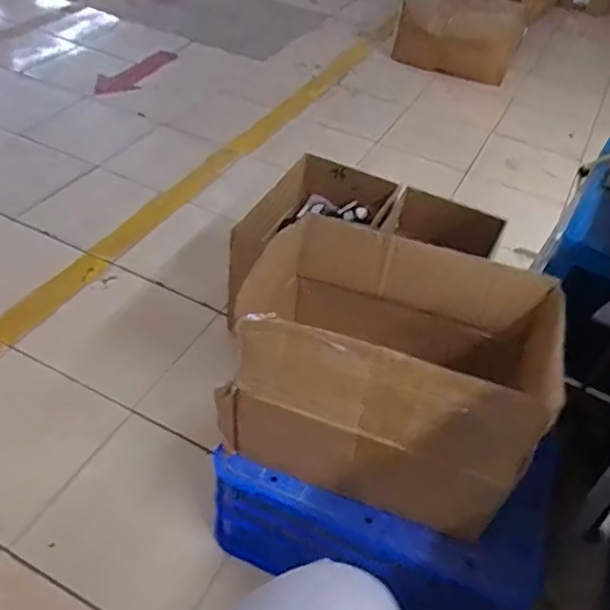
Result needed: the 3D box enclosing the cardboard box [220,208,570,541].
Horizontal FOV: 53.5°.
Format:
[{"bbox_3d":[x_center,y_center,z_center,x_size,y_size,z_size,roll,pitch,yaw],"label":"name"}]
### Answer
[{"bbox_3d":[0.138,0.104,1.033,0.473,0.308,0.329,17,45,11],"label":"cardboard box"}]

